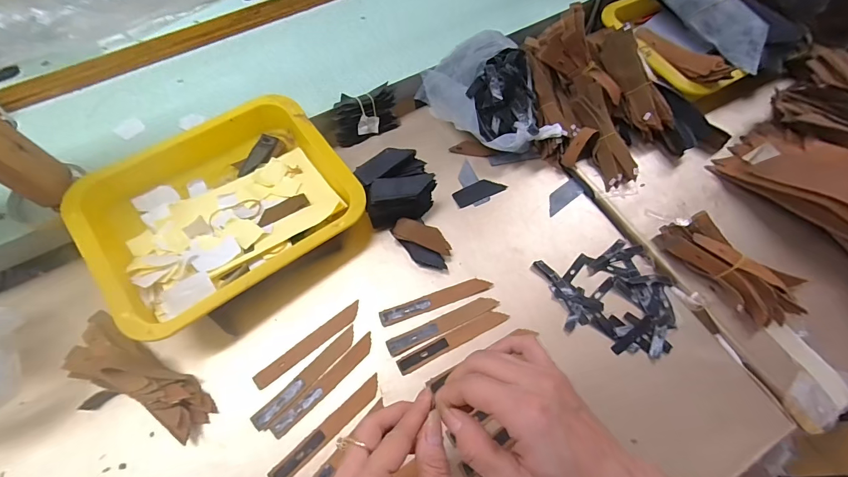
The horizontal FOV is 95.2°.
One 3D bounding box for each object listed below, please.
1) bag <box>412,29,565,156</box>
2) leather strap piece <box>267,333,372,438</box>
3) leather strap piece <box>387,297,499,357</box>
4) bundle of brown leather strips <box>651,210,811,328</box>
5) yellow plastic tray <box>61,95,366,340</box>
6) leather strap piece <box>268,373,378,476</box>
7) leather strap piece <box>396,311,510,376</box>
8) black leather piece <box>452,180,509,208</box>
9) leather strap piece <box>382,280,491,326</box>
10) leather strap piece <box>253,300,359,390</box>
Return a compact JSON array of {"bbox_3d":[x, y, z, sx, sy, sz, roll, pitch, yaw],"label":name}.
[{"bbox_3d":[0.082,-0.183,0.481,0.098,0.070,0.187,-34,69,-15],"label":"bag"},{"bbox_3d":[-0.098,0.146,0.389,0.017,0.004,0.123,42,69,16],"label":"leather strap piece"},{"bbox_3d":[0.021,0.092,0.413,0.124,0.004,0.019,-23,67,-11],"label":"leather strap piece"},{"bbox_3d":[0.338,0.028,0.424,0.071,0.034,0.147,-39,70,-16],"label":"bundle of brown leather strips"},{"bbox_3d":[-0.213,-0.033,0.421,0.257,0.061,0.200,-35,70,-16],"label":"yellow plastic tray"},{"bbox_3d":[-0.090,0.183,0.370,0.124,0.004,0.017,-40,72,-19],"label":"leather strap piece"},{"bbox_3d":[0.031,0.106,0.404,0.124,0.004,0.017,-25,67,-12],"label":"leather strap piece"},{"bbox_3d":[0.069,-0.060,0.485,0.066,0.004,0.024,-23,67,-11],"label":"black leather piece"},{"bbox_3d":[0.013,0.067,0.424,0.125,0.004,0.017,-19,66,-9],"label":"leather strap piece"},{"bbox_3d":[-0.118,0.110,0.403,0.124,0.005,0.018,-36,70,-16],"label":"leather strap piece"}]

